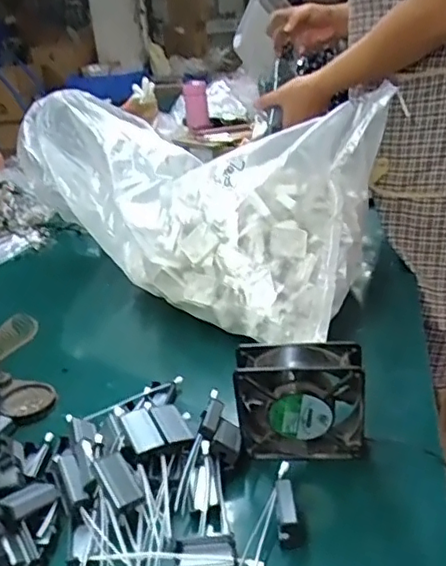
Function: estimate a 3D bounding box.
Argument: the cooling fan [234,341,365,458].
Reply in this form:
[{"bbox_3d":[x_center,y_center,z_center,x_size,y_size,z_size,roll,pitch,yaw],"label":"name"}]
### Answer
[{"bbox_3d":[0.074,0.118,0.580,0.119,0.117,0.044,-1,27,10],"label":"cooling fan"}]

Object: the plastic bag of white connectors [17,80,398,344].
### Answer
[{"bbox_3d":[-0.052,-0.141,0.981,0.316,0.251,0.651,-26,33,-37],"label":"plastic bag of white connectors"}]

